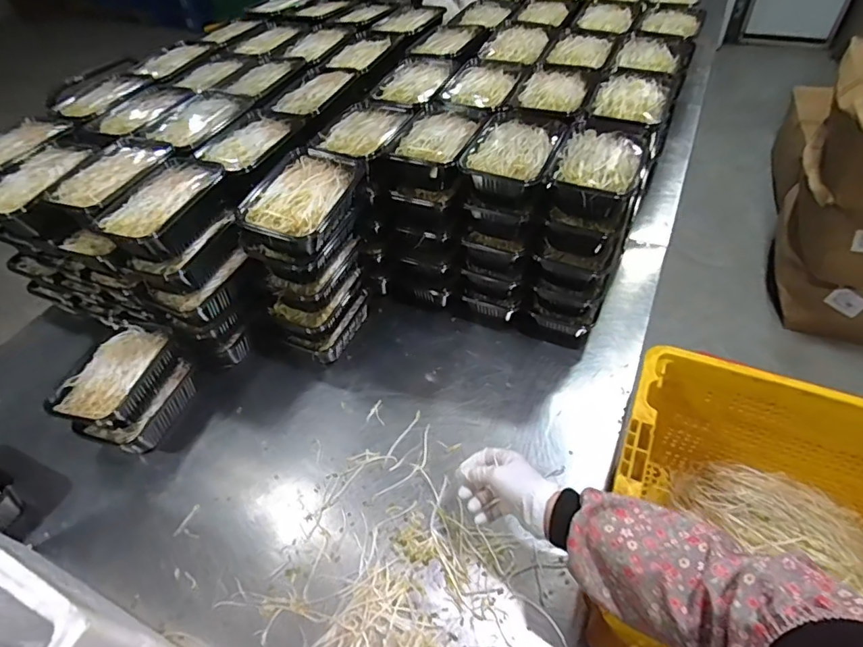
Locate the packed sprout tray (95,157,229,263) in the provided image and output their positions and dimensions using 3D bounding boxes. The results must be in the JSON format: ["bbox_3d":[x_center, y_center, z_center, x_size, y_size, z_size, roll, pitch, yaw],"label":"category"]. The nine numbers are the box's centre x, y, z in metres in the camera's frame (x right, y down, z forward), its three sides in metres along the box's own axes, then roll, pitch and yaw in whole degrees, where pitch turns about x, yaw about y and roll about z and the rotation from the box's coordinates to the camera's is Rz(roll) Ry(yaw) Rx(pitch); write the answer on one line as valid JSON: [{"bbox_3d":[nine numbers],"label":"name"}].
[{"bbox_3d":[-0.389,-0.169,0.745,0.114,0.064,0.179,24,54,23],"label":"packed sprout tray"}]

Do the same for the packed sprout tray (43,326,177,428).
[{"bbox_3d":[-0.477,0.082,0.777,0.120,0.057,0.178,14,50,16],"label":"packed sprout tray"}]

